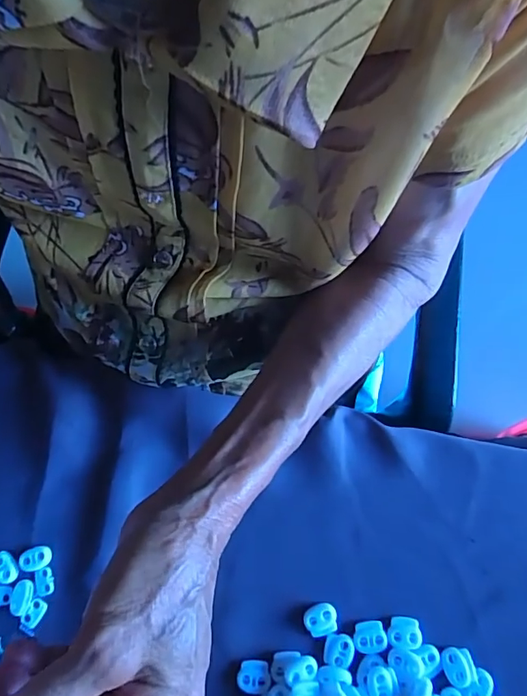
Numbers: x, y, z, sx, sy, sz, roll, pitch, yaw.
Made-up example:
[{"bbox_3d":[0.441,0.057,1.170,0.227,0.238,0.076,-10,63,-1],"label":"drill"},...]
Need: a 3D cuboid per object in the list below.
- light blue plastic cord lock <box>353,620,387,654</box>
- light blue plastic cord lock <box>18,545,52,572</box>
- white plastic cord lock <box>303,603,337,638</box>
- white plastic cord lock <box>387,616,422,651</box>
[{"bbox_3d":[0.071,0.193,0.320,0.021,0.004,0.018,-7,74,0],"label":"light blue plastic cord lock"},{"bbox_3d":[-0.164,0.151,0.345,0.023,0.004,0.015,-10,74,-1],"label":"light blue plastic cord lock"},{"bbox_3d":[0.039,0.185,0.326,0.022,0.005,0.019,-15,74,-3],"label":"white plastic cord lock"},{"bbox_3d":[0.094,0.190,0.320,0.021,0.005,0.018,6,74,3],"label":"white plastic cord lock"}]

